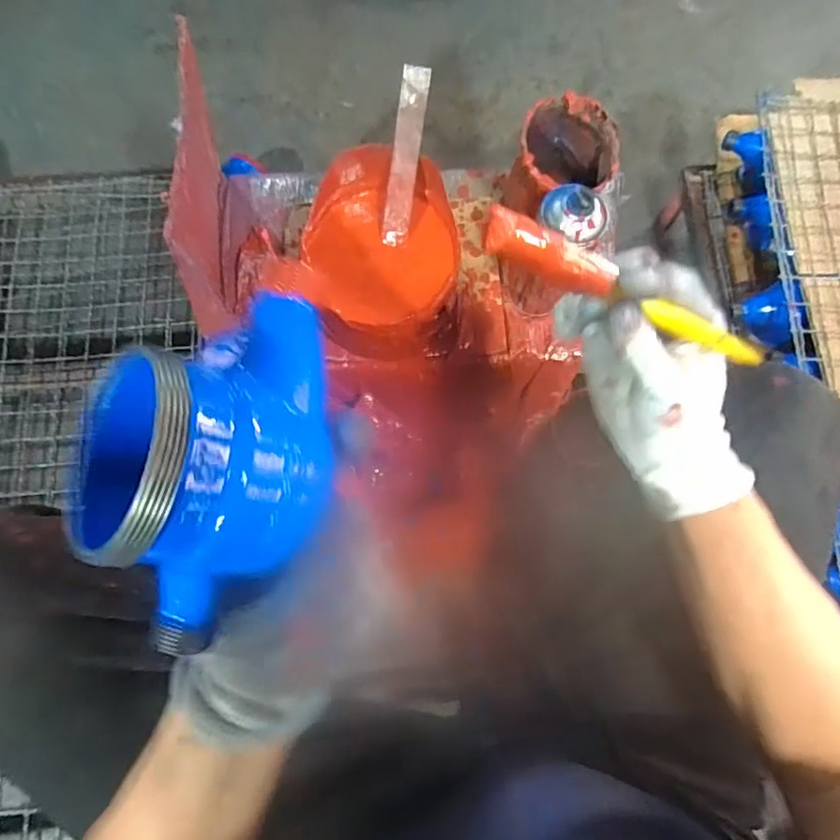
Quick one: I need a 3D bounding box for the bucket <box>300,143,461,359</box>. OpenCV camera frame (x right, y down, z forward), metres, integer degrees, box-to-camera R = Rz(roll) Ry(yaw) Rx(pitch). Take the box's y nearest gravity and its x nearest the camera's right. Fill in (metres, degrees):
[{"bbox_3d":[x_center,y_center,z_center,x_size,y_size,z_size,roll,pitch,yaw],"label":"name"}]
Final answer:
[{"bbox_3d":[-0.038,-0.164,0.567,0.151,0.118,0.173,-9,76,-3],"label":"bucket"}]

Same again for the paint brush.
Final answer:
[{"bbox_3d":[0.108,-0.060,0.269,0.172,0.016,0.016,20,75,-18],"label":"paint brush"}]

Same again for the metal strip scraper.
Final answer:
[{"bbox_3d":[-0.014,-0.247,0.517,0.025,0.006,0.152,9,117,-2],"label":"metal strip scraper"}]

